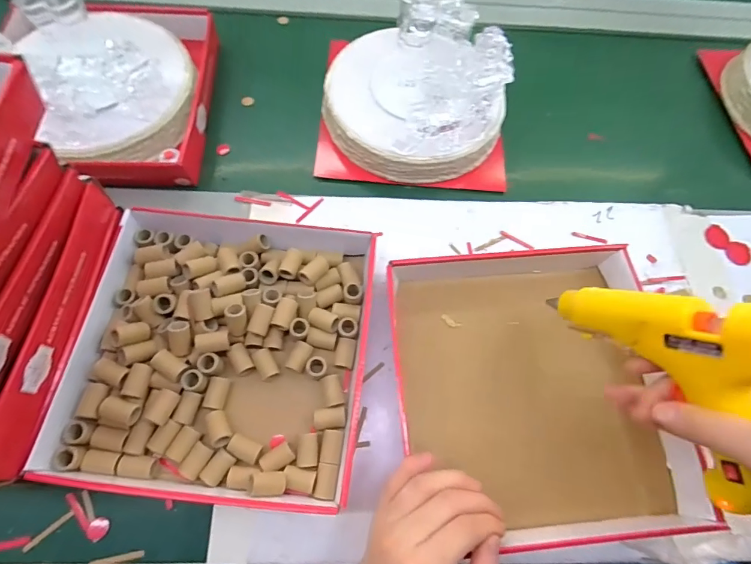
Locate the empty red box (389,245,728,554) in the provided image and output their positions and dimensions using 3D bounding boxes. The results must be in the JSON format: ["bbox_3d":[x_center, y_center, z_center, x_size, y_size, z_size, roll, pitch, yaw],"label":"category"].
[{"bbox_3d":[0.137,0.092,0.367,0.227,0.041,0.249,-5,69,-5],"label":"empty red box"}]

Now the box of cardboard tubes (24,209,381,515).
[{"bbox_3d":[-0.127,0.056,0.358,0.232,0.045,0.239,6,68,0],"label":"box of cardboard tubes"}]

